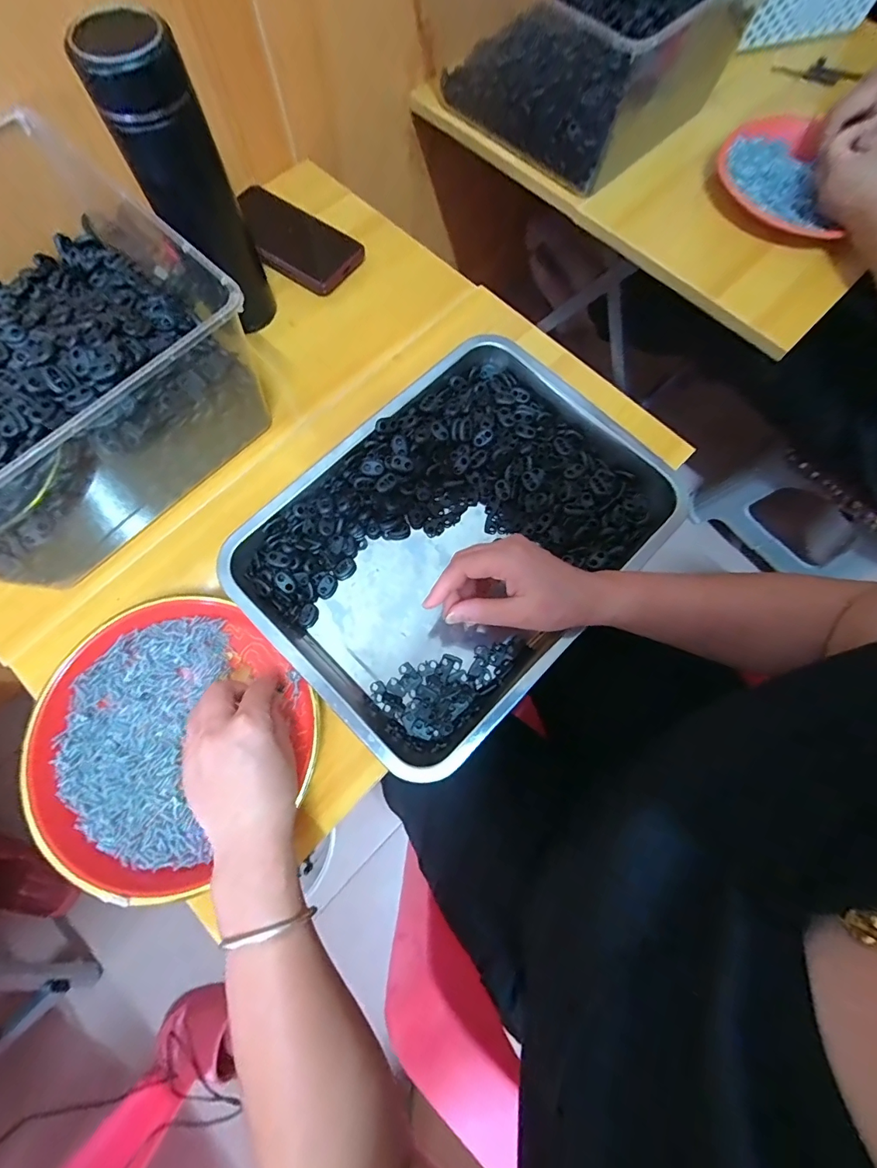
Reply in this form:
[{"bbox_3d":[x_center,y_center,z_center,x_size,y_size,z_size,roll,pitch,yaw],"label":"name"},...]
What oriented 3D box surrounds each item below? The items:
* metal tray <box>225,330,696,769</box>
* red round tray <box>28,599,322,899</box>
[{"bbox_3d":[0.018,-0.048,0.388,0.263,0.036,0.344,44,80,8],"label":"metal tray"},{"bbox_3d":[-0.220,0.122,0.361,0.205,0.034,0.207,0,78,-1],"label":"red round tray"}]

